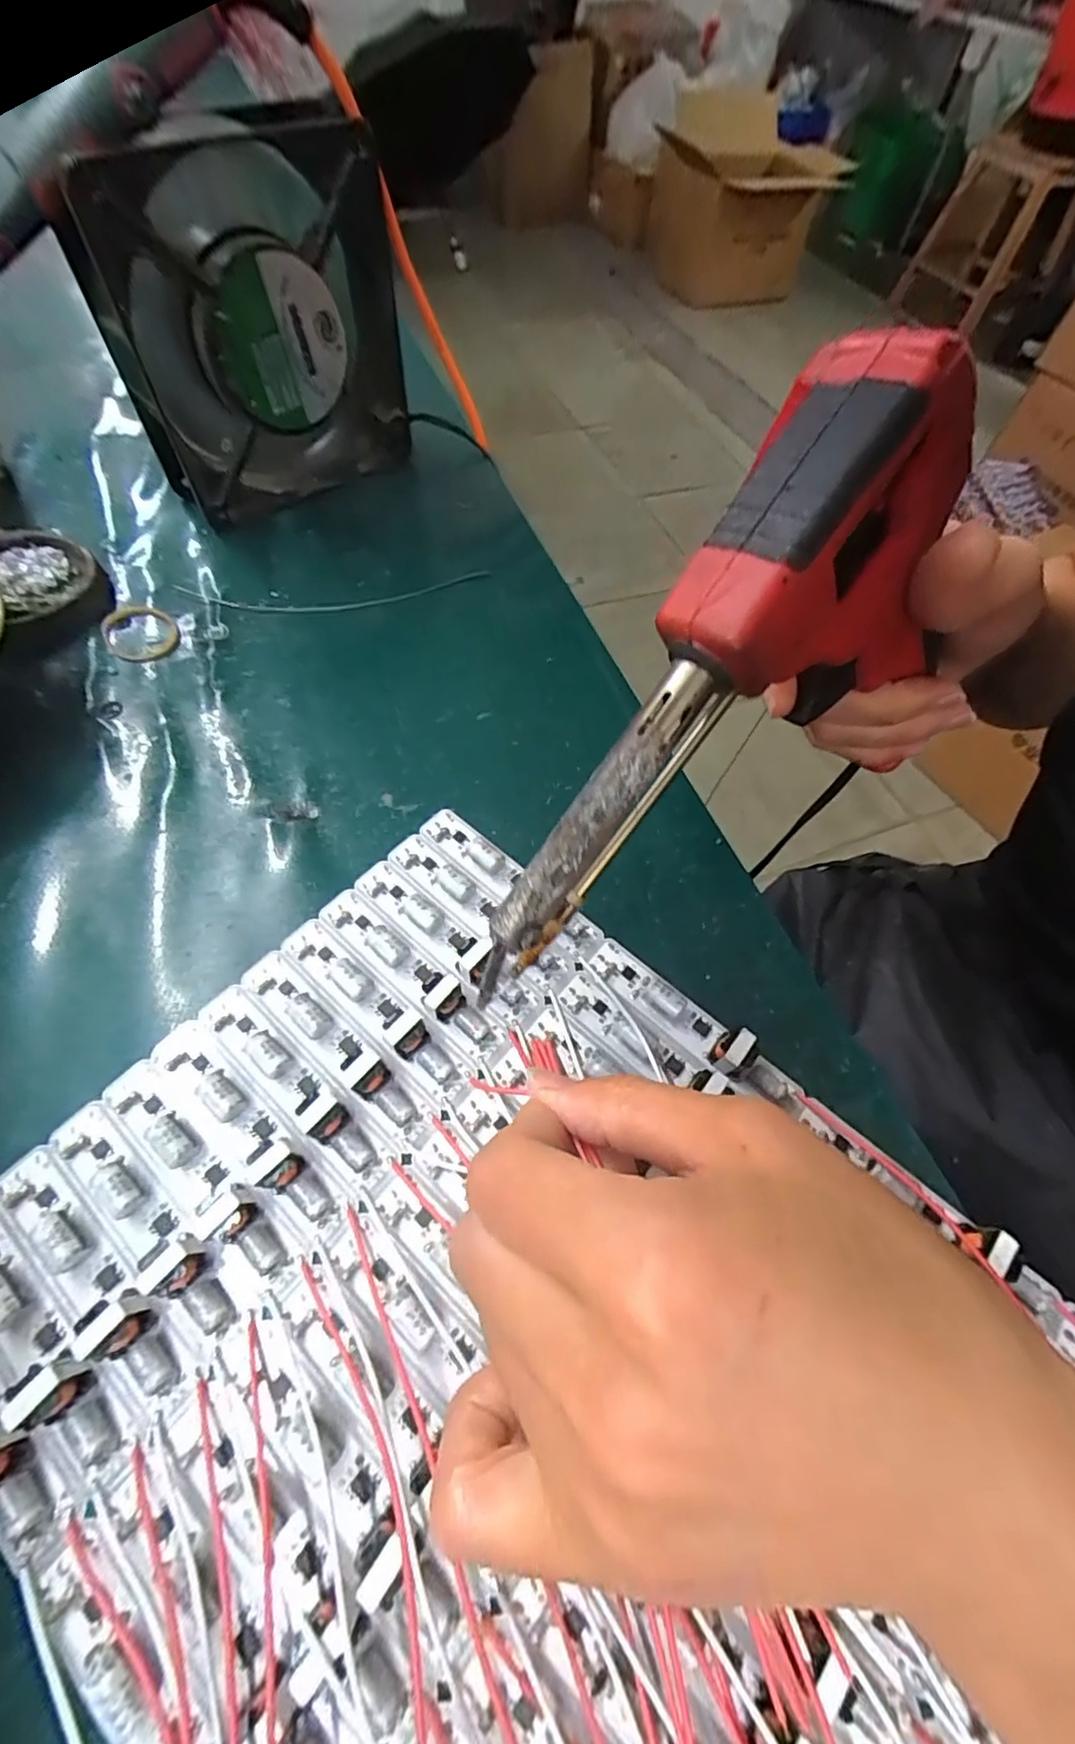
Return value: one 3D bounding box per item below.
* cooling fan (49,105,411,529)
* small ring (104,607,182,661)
[{"bbox_3d":[-0.122,-0.239,0.272,0.125,0.124,0.043,-23,64,-16],"label":"cooling fan"},{"bbox_3d":[-0.172,-0.104,0.262,0.028,0.004,0.038,-27,65,-18],"label":"small ring"}]

